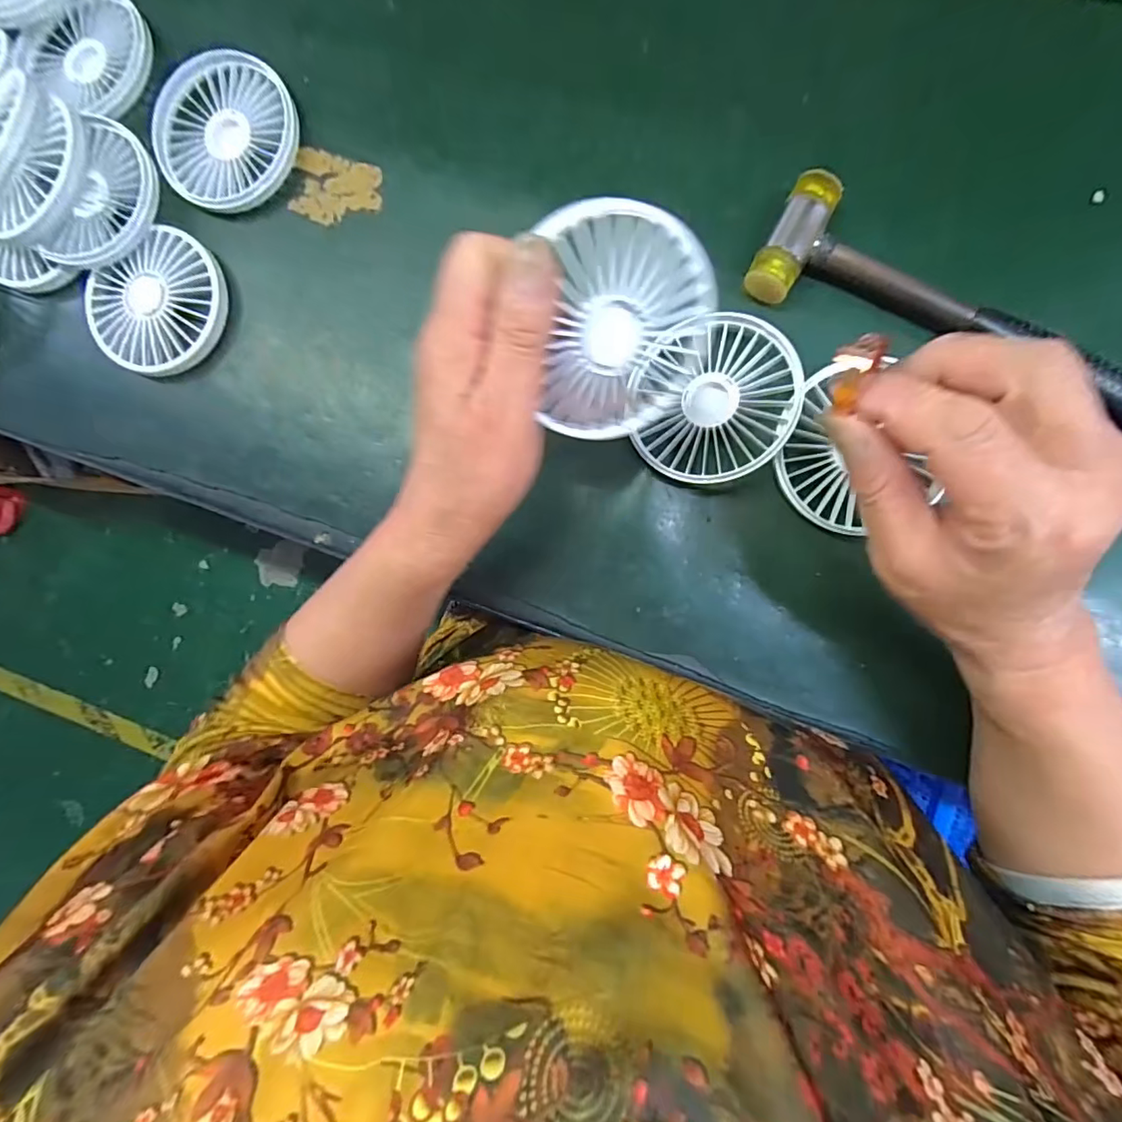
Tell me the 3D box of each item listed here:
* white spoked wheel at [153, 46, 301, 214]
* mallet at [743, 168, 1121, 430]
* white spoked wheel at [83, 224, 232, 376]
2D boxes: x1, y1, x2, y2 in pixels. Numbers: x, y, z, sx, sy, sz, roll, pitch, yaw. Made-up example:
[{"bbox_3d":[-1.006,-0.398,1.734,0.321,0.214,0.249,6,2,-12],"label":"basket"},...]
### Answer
[{"bbox_3d":[-0.204,-0.265,0.331,0.088,0.013,0.092,0,91,7],"label":"white spoked wheel"},{"bbox_3d":[0.212,-0.113,0.273,0.235,0.022,0.062,30,94,6],"label":"mallet"},{"bbox_3d":[-0.247,-0.156,0.335,0.085,0.014,0.081,0,91,7],"label":"white spoked wheel"}]

